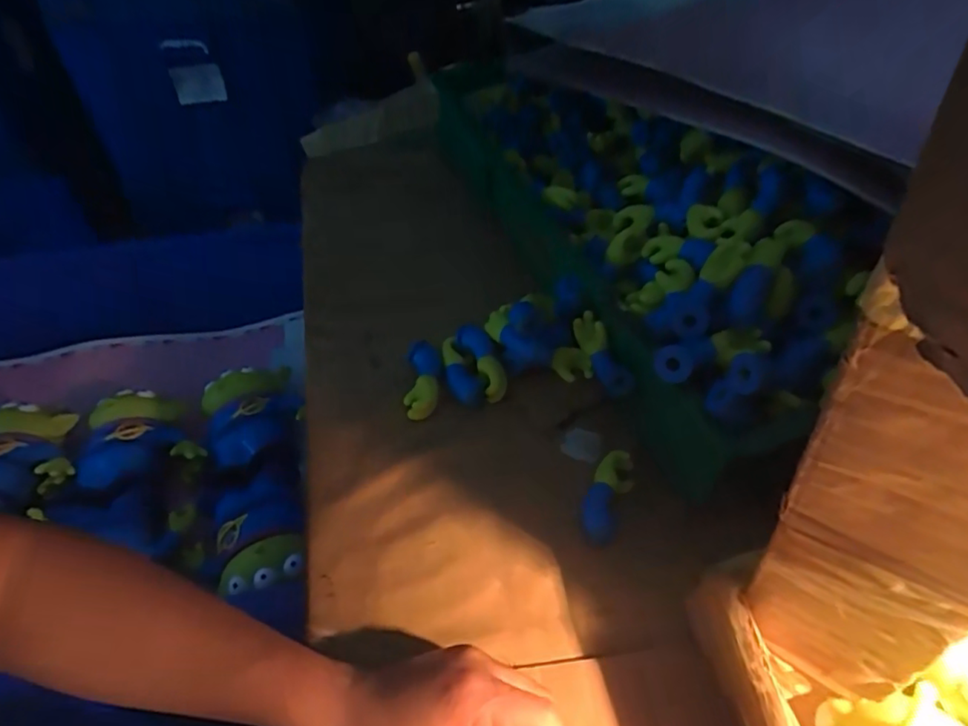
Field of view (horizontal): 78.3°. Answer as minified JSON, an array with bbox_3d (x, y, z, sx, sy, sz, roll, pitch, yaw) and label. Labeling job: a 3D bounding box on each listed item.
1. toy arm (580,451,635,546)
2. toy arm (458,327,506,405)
[{"bbox_3d":[0.080,0.087,0.389,0.026,0.013,0.062,15,64,16],"label":"toy arm"},{"bbox_3d":[-0.001,-0.003,0.460,0.021,0.014,0.075,-18,49,-13],"label":"toy arm"}]

